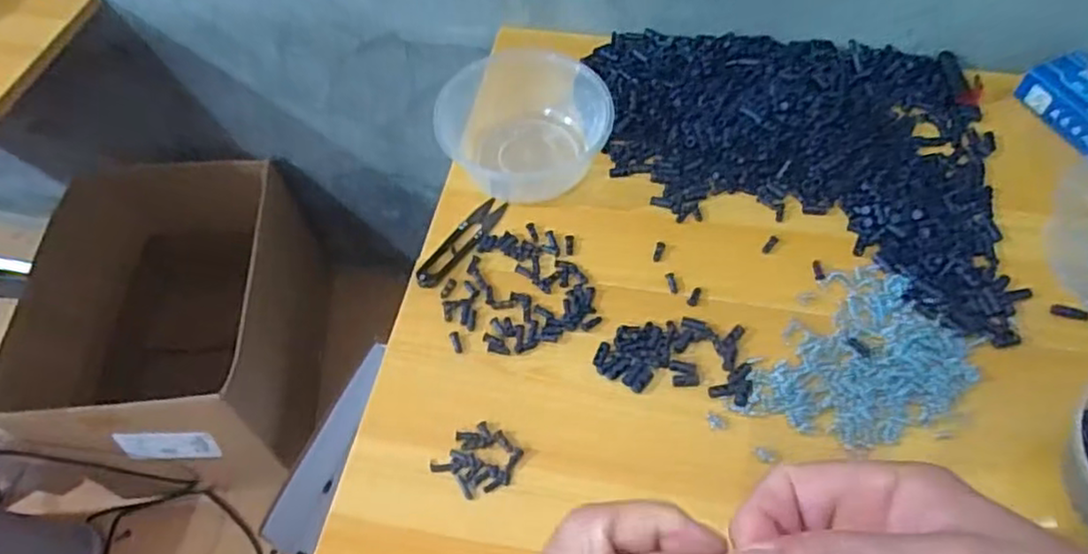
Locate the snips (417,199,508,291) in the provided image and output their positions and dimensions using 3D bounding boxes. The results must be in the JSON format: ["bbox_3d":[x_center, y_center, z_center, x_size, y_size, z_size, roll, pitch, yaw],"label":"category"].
[{"bbox_3d":[-0.066,-0.029,0.562,0.024,0.004,0.099,30,63,19],"label":"snips"}]

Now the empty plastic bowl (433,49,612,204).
[{"bbox_3d":[-0.020,-0.128,0.581,0.126,0.066,0.117,-1,57,1],"label":"empty plastic bowl"}]

